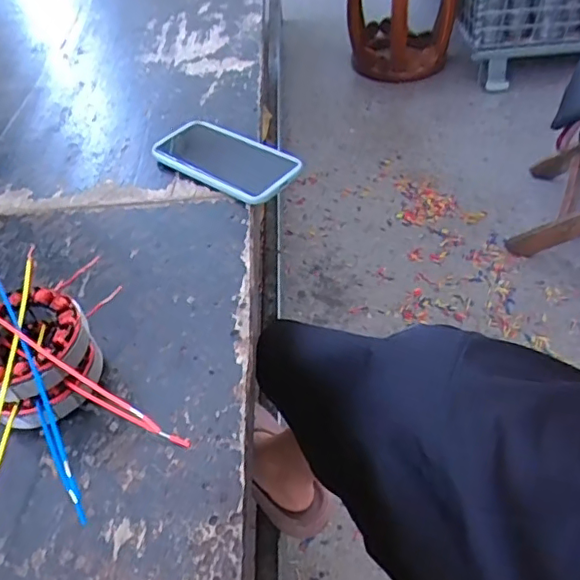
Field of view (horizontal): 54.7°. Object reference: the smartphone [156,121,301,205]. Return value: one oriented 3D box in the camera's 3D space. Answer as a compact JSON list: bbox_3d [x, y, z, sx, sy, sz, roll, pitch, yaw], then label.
[{"bbox_3d":[-0.074,-0.145,0.620,0.177,0.014,0.082,28,56,28],"label":"smartphone"}]

